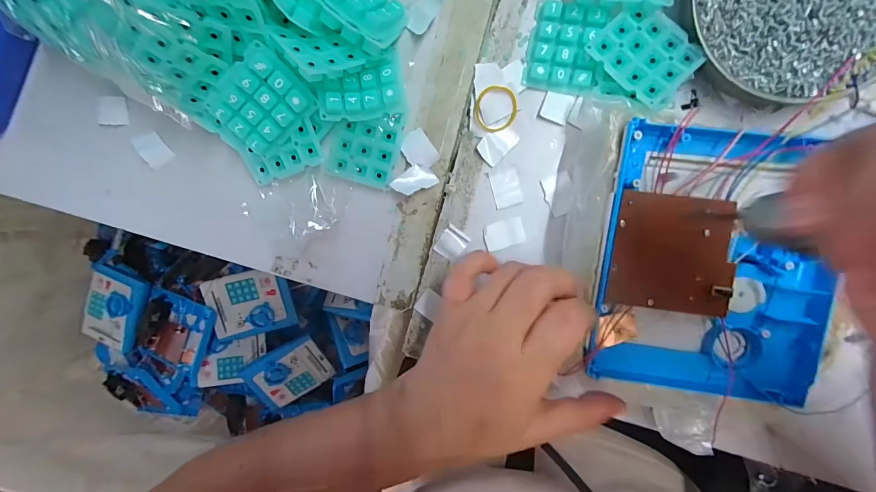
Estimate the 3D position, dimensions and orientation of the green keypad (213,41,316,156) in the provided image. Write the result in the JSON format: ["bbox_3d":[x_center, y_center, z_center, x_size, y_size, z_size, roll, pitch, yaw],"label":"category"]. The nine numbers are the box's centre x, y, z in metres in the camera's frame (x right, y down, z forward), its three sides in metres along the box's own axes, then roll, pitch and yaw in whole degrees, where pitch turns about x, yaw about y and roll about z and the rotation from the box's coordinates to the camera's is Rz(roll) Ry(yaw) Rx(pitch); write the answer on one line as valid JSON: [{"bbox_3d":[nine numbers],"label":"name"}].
[{"bbox_3d":[-0.115,-0.092,0.238,0.056,0.008,0.047,-36,117,15],"label":"green keypad"}]

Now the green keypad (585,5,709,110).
[{"bbox_3d":[0.134,-0.125,0.237,0.050,0.010,0.058,-42,92,9],"label":"green keypad"}]

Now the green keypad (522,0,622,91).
[{"bbox_3d":[0.088,-0.137,0.250,0.051,0.012,0.056,12,99,9],"label":"green keypad"}]

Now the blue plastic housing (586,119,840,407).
[{"bbox_3d":[0.173,0.012,0.230,0.133,0.036,0.162,8,90,7],"label":"blue plastic housing"}]

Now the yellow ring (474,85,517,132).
[{"bbox_3d":[0.041,-0.098,0.262,0.031,0.004,0.031,-3,113,-8],"label":"yellow ring"}]

